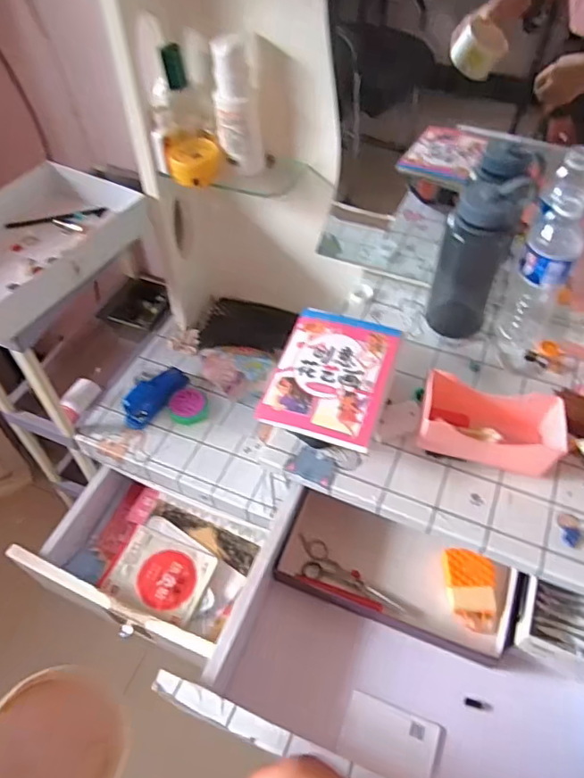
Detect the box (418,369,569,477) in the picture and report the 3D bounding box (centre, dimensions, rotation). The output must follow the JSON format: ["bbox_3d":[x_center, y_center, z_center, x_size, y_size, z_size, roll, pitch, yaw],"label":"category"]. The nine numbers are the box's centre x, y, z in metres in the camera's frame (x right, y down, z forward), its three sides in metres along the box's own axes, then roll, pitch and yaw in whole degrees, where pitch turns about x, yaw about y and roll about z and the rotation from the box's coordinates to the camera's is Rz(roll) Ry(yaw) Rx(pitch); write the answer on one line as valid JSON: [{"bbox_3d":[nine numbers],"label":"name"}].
[{"bbox_3d":[0.231,0.044,0.651,0.157,0.072,0.085,6,52,6],"label":"box"}]

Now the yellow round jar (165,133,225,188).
[{"bbox_3d":[-0.141,-0.324,0.785,0.069,0.045,0.063,-1,51,1],"label":"yellow round jar"}]

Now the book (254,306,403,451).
[{"bbox_3d":[0.050,-0.023,0.674,0.134,0.014,0.196,15,53,12],"label":"book"}]

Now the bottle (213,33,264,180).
[{"bbox_3d":[-0.072,-0.374,0.740,0.061,0.158,0.053,-6,52,-3],"label":"bottle"}]

